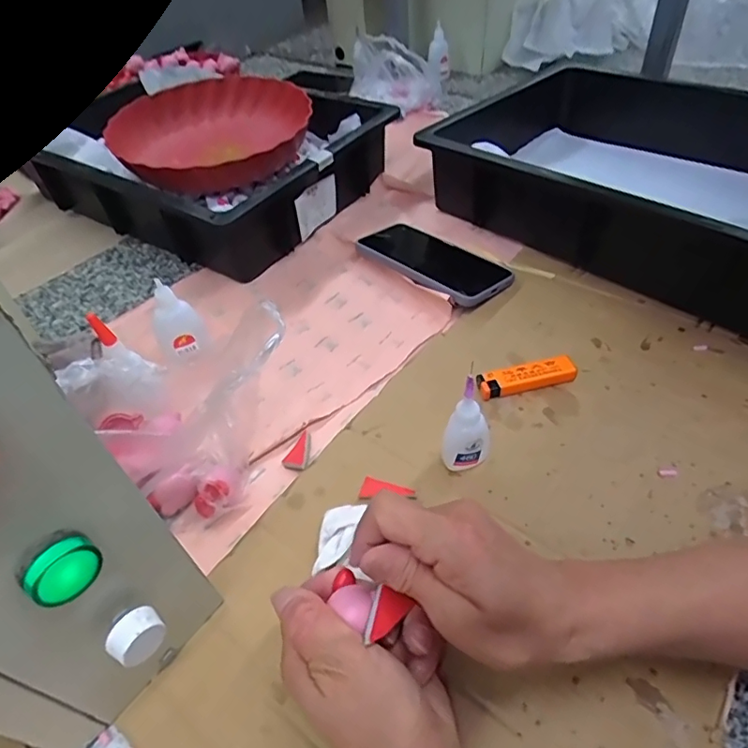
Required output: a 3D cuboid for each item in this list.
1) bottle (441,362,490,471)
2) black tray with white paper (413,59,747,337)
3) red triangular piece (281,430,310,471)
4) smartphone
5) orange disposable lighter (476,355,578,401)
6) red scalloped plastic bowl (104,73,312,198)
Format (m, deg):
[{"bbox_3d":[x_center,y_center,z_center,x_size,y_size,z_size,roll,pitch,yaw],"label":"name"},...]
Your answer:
[{"bbox_3d":[0.065,0.034,0.373,0.033,0.084,0.028,5,48,11],"label":"bottle"},{"bbox_3d":[0.294,-0.213,0.566,0.323,0.099,0.442,-37,53,-25],"label":"black tray with white paper"},{"bbox_3d":[-0.060,0.059,0.412,0.019,0.004,0.036,-2,47,4],"label":"red triangular piece"},{"bbox_3d":[0.060,-0.118,0.560,0.082,0.018,0.168,-27,46,-33],"label":"smartphone"},{"bbox_3d":[0.126,0.003,0.438,0.080,0.015,0.022,-12,47,-5],"label":"orange disposable lighter"},{"bbox_3d":[-0.200,-0.302,0.665,0.226,0.055,0.263,-6,46,1],"label":"red scalloped plastic bowl"}]

